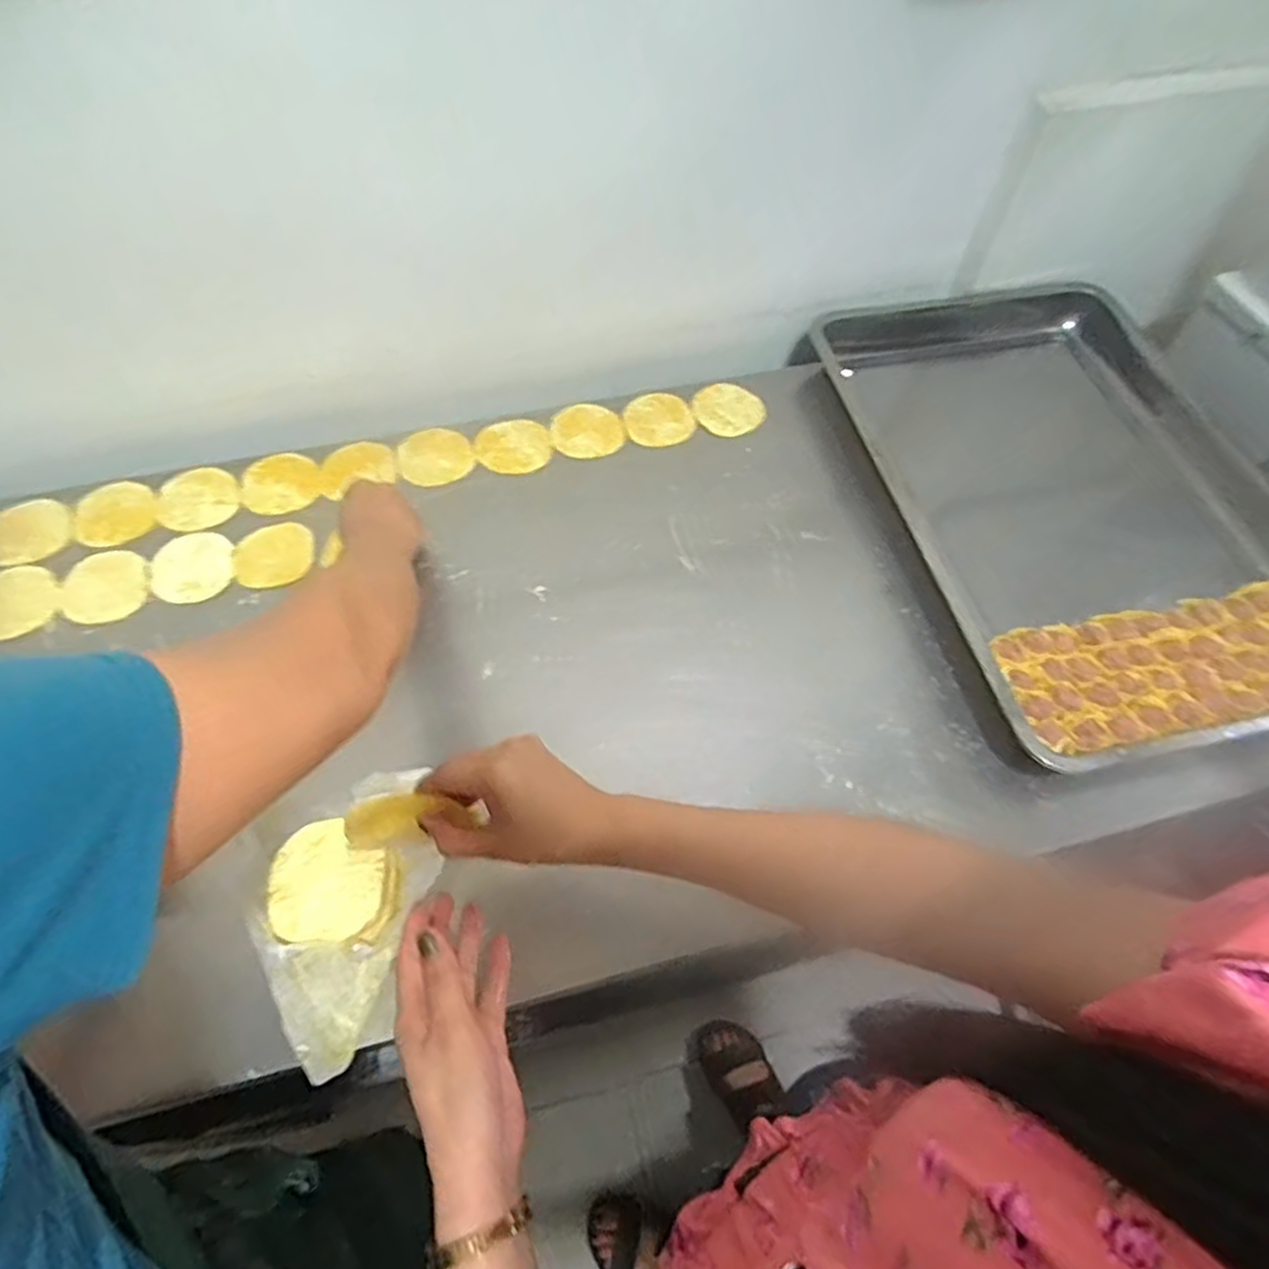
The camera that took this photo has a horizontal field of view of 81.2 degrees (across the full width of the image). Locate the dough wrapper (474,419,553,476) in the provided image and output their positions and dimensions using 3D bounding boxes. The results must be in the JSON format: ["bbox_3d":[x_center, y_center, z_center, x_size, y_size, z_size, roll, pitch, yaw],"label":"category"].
[{"bbox_3d":[-0.136,-0.212,0.834,0.084,0.005,0.081,0,60,-1],"label":"dough wrapper"}]

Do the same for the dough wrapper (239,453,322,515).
[{"bbox_3d":[-0.384,-0.167,0.802,0.079,0.004,0.086,-15,61,-9],"label":"dough wrapper"}]

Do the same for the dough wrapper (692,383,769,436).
[{"bbox_3d":[0.112,-0.269,0.878,0.086,0.007,0.083,0,60,-1],"label":"dough wrapper"}]

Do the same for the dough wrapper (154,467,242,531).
[{"bbox_3d":[-0.464,-0.144,0.788,0.083,0.007,0.082,0,60,-1],"label":"dough wrapper"}]

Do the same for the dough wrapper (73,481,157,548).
[{"bbox_3d":[-0.541,-0.126,0.772,0.078,0.006,0.086,-24,63,-14],"label":"dough wrapper"}]

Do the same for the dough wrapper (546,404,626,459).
[{"bbox_3d":[-0.055,-0.238,0.855,0.085,0.009,0.083,-4,60,-3],"label":"dough wrapper"}]

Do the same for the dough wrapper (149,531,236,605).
[{"bbox_3d":[-0.445,-0.068,0.741,0.077,0.004,0.085,-14,61,-9],"label":"dough wrapper"}]

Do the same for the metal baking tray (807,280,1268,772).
[{"bbox_3d":[0.467,-0.171,0.802,0.428,0.065,0.636,-11,60,-7],"label":"metal baking tray"}]

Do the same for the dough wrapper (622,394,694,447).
[{"bbox_3d":[0.028,-0.251,0.865,0.080,0.005,0.079,0,60,-1],"label":"dough wrapper"}]

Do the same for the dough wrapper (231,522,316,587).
[{"bbox_3d":[-0.368,-0.083,0.755,0.079,0.004,0.080,-11,60,-7],"label":"dough wrapper"}]

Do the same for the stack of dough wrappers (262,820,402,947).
[{"bbox_3d":[-0.216,0.178,0.533,0.086,0.022,0.082,-1,58,-2],"label":"stack of dough wrappers"}]

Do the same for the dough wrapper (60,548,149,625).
[{"bbox_3d":[-0.520,-0.047,0.727,0.076,0.005,0.084,-21,62,-12],"label":"dough wrapper"}]

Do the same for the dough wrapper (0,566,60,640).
[{"bbox_3d":[-0.601,-0.031,0.714,0.081,0.007,0.086,1,56,-2],"label":"dough wrapper"}]

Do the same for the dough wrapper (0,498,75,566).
[{"bbox_3d":[-0.620,-0.105,0.756,0.082,0.008,0.082,0,60,-1],"label":"dough wrapper"}]

